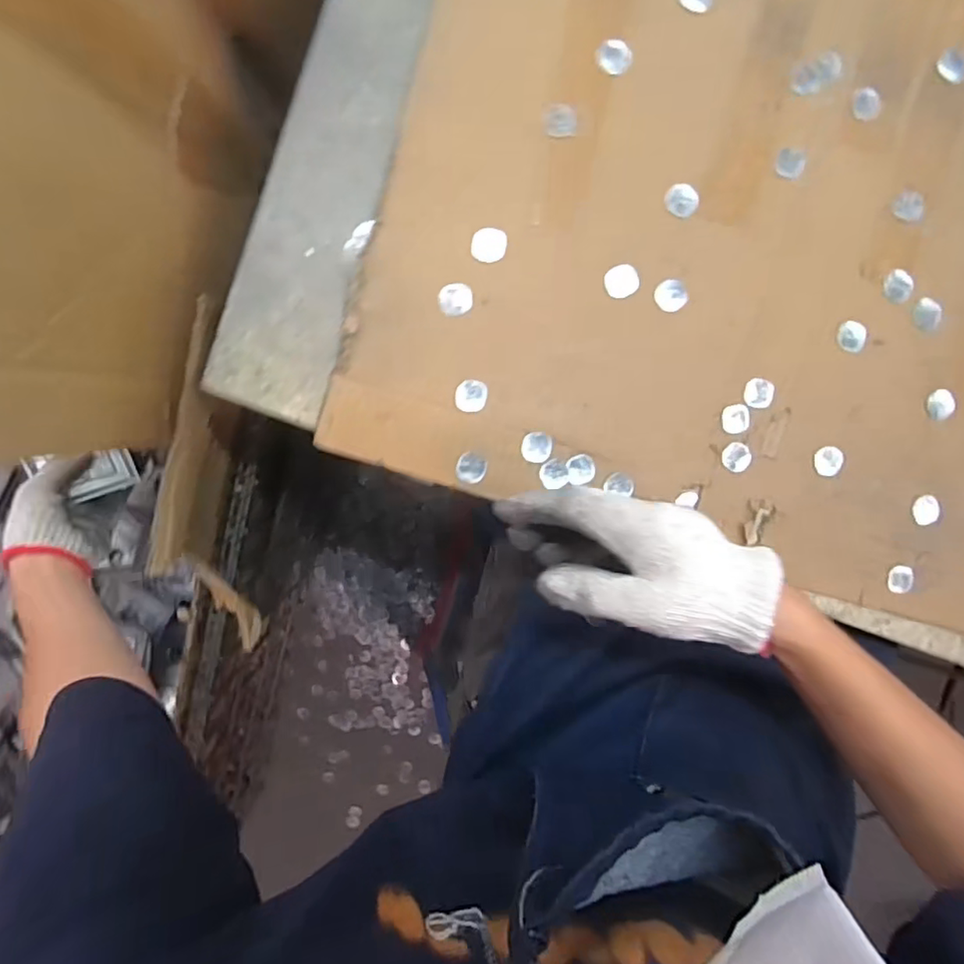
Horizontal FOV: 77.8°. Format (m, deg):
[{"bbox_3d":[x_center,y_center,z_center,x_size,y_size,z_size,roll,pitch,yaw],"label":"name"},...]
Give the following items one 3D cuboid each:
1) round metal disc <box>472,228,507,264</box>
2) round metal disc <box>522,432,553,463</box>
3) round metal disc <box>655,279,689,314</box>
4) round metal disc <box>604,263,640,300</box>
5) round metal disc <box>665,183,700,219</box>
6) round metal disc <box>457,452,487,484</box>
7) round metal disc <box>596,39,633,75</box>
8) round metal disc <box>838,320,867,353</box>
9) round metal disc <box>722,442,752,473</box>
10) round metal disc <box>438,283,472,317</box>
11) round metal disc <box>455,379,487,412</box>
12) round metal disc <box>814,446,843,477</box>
[{"bbox_3d":[0.006,-0.176,0.443,0.026,0.004,0.024,0,96,-5],"label":"round metal disc"},{"bbox_3d":[0.043,-0.027,0.464,0.024,0.004,0.023,0,96,-5],"label":"round metal disc"},{"bbox_3d":[0.146,-0.143,0.458,0.025,0.004,0.023,0,96,-5],"label":"round metal disc"},{"bbox_3d":[0.107,-0.153,0.455,0.025,0.005,0.024,0,96,-5],"label":"round metal disc"},{"bbox_3d":[0.151,-0.212,0.451,0.025,0.004,0.023,0,96,-5],"label":"round metal disc"},{"bbox_3d":[-0.008,-0.011,0.457,0.022,0.004,0.024,0,96,-5],"label":"round metal disc"},{"bbox_3d":[0.097,-0.311,0.437,0.025,0.004,0.026,0,96,-5],"label":"round metal disc"},{"bbox_3d":[0.291,-0.114,0.470,0.022,0.006,0.025,-8,96,-4],"label":"round metal disc"},{"bbox_3d":[0.202,-0.019,0.475,0.021,0.004,0.023,0,96,-5],"label":"round metal disc"},{"bbox_3d":[-0.019,-0.136,0.446,0.025,0.004,0.023,0,96,-5],"label":"round metal disc"},{"bbox_3d":[-0.008,-0.066,0.454,0.024,0.010,0.024,0,96,-5],"label":"round metal disc"},{"bbox_3d":[0.279,-0.017,0.481,0.023,0.004,0.024,0,96,-5],"label":"round metal disc"}]

